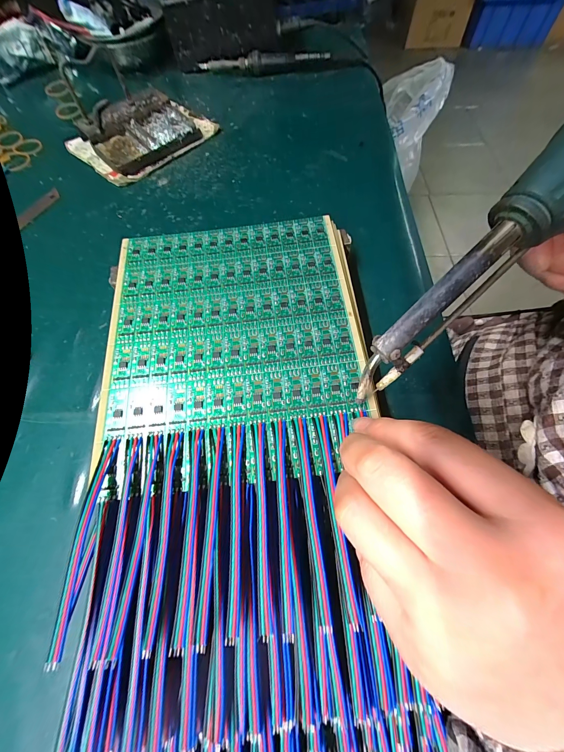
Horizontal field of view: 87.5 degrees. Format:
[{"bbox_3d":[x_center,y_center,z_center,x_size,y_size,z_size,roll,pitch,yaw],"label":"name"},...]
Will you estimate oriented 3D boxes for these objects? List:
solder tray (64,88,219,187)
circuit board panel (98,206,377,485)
[{"bbox_3d":[-0.166,-0.293,0.346,0.110,0.022,0.144,39,71,17],"label":"solder tray"},{"bbox_3d":[-0.032,-0.033,0.199,0.167,0.011,0.181,-4,69,-3],"label":"circuit board panel"}]

